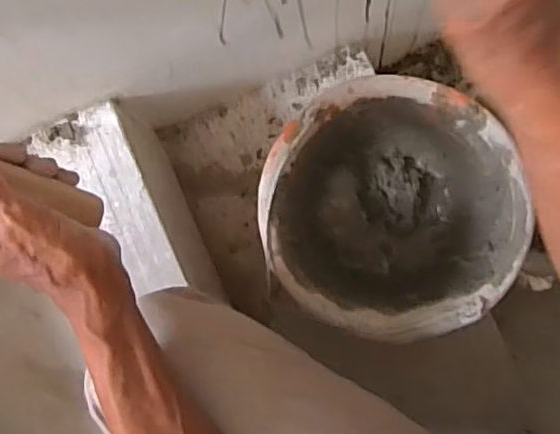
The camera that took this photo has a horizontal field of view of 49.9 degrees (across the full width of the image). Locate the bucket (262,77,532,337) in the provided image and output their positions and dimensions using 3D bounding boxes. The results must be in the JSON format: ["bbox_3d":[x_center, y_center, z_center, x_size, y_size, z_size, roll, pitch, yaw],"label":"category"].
[{"bbox_3d":[0.111,-0.003,0.643,0.241,0.145,0.235,0,85,6],"label":"bucket"}]

